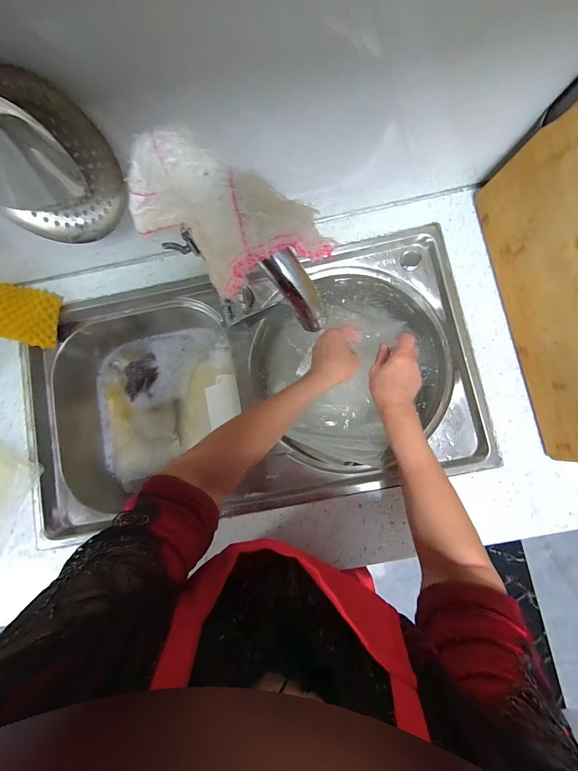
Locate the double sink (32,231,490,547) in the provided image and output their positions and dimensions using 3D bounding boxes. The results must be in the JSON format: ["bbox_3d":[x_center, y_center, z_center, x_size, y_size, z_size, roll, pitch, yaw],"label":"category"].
[{"bbox_3d":[-0.064,0.001,0.595,0.740,0.170,0.412,-9,84,3],"label":"double sink"}]

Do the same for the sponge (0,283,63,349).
[{"bbox_3d":[-0.453,-0.121,0.526,0.121,0.024,0.091,14,85,5],"label":"sponge"}]

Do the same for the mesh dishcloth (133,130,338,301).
[{"bbox_3d":[-0.060,-0.118,0.213,0.164,0.089,0.073,27,87,23],"label":"mesh dishcloth"}]

